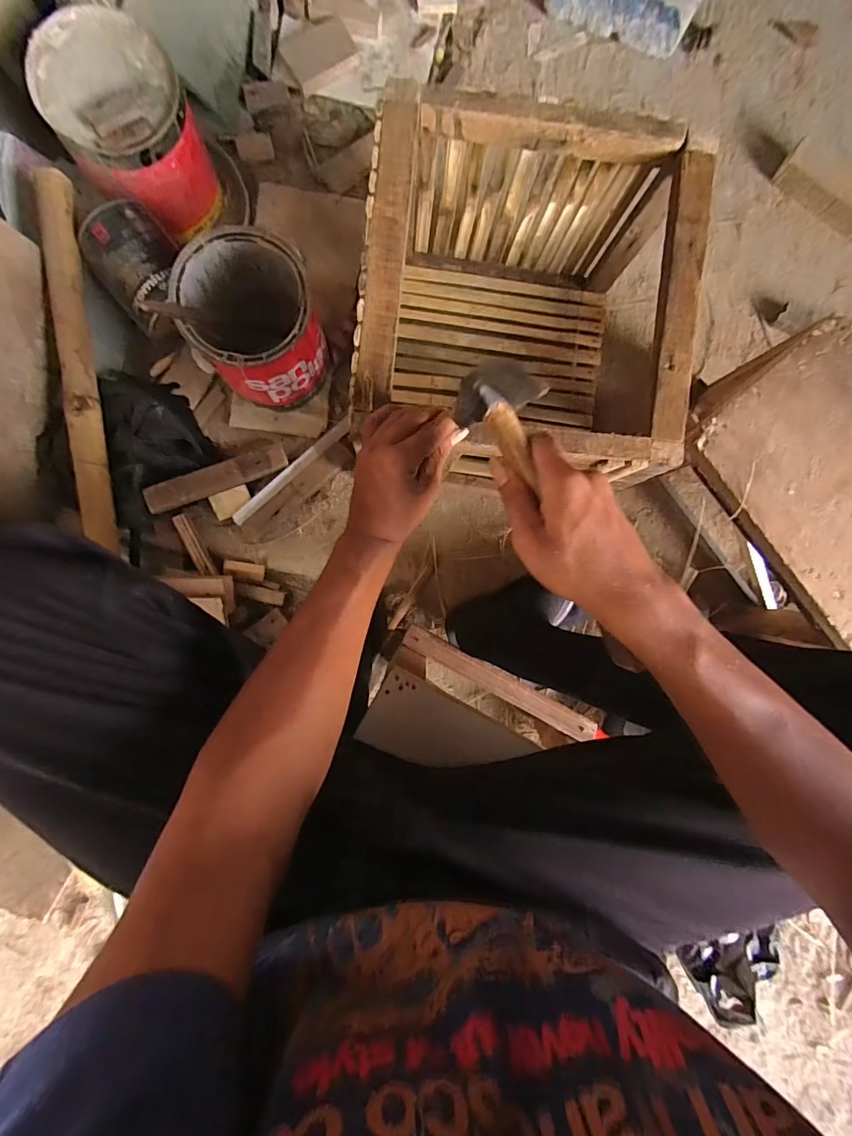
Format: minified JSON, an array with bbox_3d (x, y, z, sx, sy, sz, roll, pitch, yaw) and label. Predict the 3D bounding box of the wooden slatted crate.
[{"bbox_3d":[0.093,-0.272,0.551,0.308,0.270,0.323,6,90,-3],"label":"wooden slatted crate"}]

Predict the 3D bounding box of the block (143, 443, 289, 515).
[{"bbox_3d":[-0.288,-0.125,0.643,0.191,0.014,0.041,-24,89,-14],"label":"block"}]

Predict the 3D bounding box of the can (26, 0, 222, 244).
[{"bbox_3d":[-0.357,-0.532,0.575,0.146,0.143,0.162,-30,92,-3],"label":"can"}]

